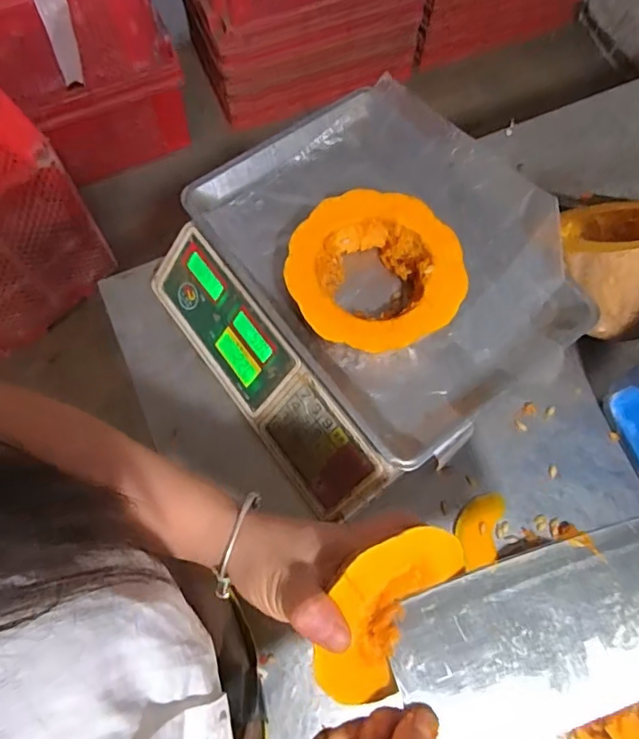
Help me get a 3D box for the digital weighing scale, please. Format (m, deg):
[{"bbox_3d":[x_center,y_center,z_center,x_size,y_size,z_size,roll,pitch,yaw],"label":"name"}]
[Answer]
[{"bbox_3d":[0.050,-0.086,0.539,0.337,0.095,0.327,-36,75,-13],"label":"digital weighing scale"}]

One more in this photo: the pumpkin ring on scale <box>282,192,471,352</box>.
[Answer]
[{"bbox_3d":[0.048,-0.081,0.476,0.150,0.047,0.144,0,70,-1],"label":"pumpkin ring on scale"}]

